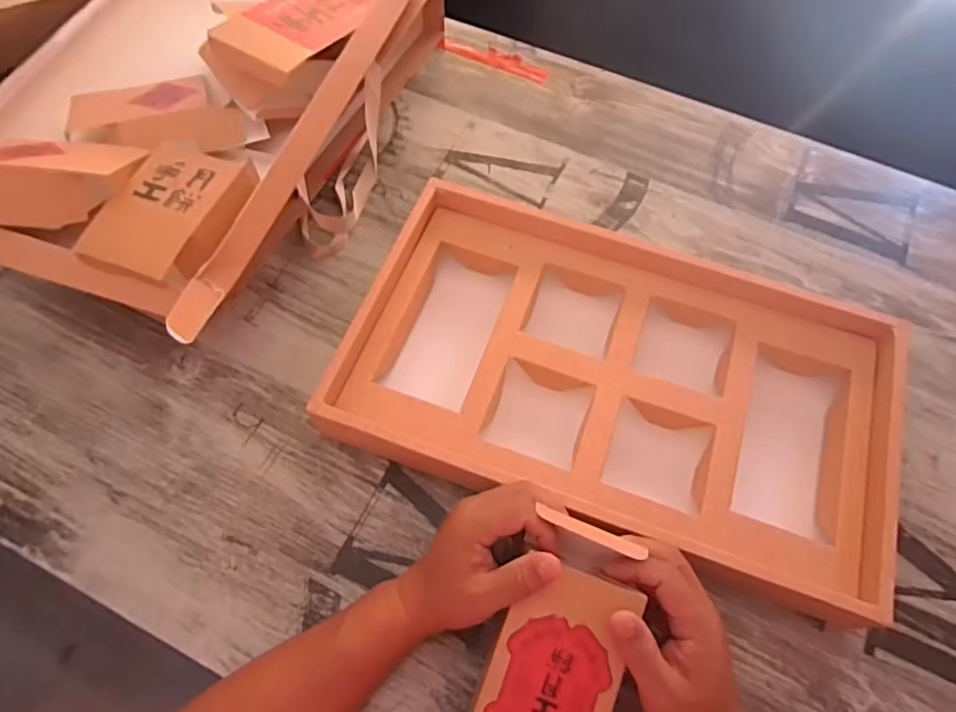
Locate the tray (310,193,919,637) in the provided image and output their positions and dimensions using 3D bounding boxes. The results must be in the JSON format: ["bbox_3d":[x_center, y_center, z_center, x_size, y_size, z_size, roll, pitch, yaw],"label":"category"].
[{"bbox_3d":[0.126,0.020,0.559,0.477,0.069,0.285,19,65,7],"label":"tray"}]

